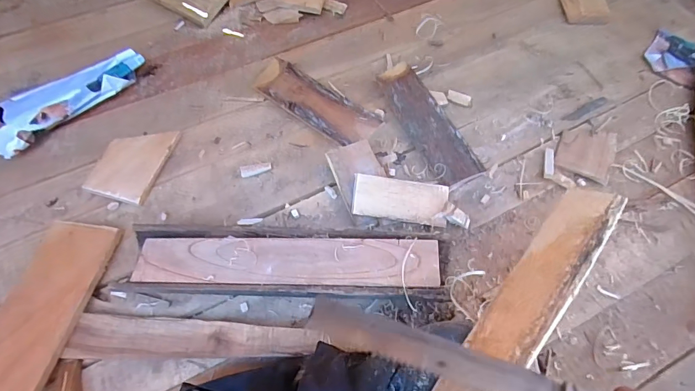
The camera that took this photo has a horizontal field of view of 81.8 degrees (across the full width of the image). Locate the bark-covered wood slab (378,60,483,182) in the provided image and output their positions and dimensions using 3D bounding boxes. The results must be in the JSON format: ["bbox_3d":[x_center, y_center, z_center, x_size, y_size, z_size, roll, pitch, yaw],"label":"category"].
[{"bbox_3d":[0.128,-0.126,0.673,0.073,0.030,0.249,-21,62,-12],"label":"bark-covered wood slab"}]

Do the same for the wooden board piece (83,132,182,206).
[{"bbox_3d":[-0.338,-0.051,0.636,0.092,0.024,0.134,13,61,7],"label":"wooden board piece"}]

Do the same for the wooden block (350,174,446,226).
[{"bbox_3d":[0.078,0.006,0.588,0.137,0.013,0.060,8,83,-1],"label":"wooden block"}]

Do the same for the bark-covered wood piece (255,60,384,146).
[{"bbox_3d":[-0.057,-0.162,0.702,0.246,0.023,0.081,35,66,18],"label":"bark-covered wood piece"}]

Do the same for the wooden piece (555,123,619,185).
[{"bbox_3d":[0.390,-0.074,0.653,0.083,0.009,0.108,24,63,13],"label":"wooden piece"}]

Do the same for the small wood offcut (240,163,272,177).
[{"bbox_3d":[-0.145,-0.041,0.636,0.048,0.005,0.020,-10,60,-6],"label":"small wood offcut"}]

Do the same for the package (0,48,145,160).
[{"bbox_3d":[-0.471,-0.162,0.679,0.084,0.049,0.272,34,65,18],"label":"package"}]

